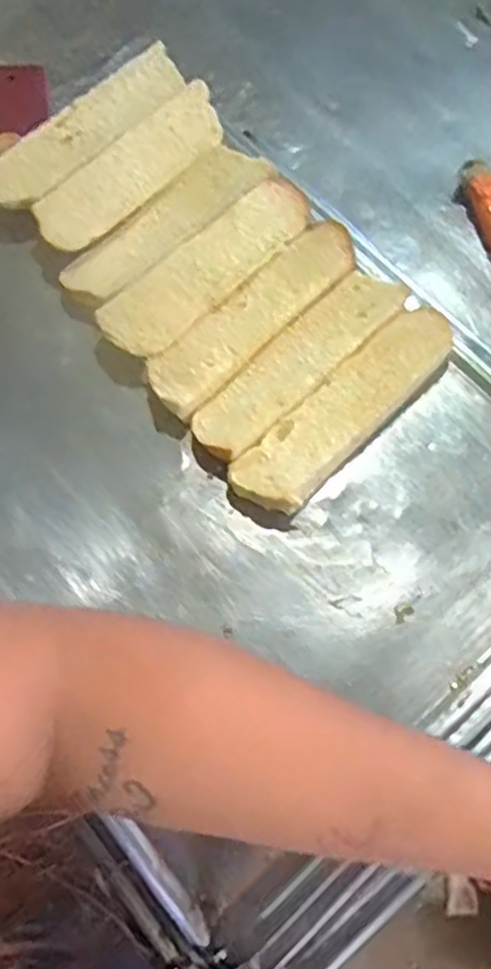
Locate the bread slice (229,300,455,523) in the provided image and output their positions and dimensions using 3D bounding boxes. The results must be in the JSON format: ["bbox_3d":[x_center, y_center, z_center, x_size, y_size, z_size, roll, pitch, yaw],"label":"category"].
[{"bbox_3d":[0.060,-0.044,0.446,0.160,0.021,0.042,-42,75,-14],"label":"bread slice"}]

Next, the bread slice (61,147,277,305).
[{"bbox_3d":[-0.049,-0.169,0.490,0.153,0.028,0.048,-41,75,-14],"label":"bread slice"}]

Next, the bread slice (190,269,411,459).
[{"bbox_3d":[0.032,-0.073,0.458,0.155,0.020,0.041,-43,75,-15],"label":"bread slice"}]

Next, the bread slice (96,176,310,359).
[{"bbox_3d":[-0.021,-0.135,0.477,0.159,0.033,0.045,-42,75,-14],"label":"bread slice"}]

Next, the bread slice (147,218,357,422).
[{"bbox_3d":[0.006,-0.103,0.465,0.156,0.030,0.040,-42,75,-14],"label":"bread slice"}]

